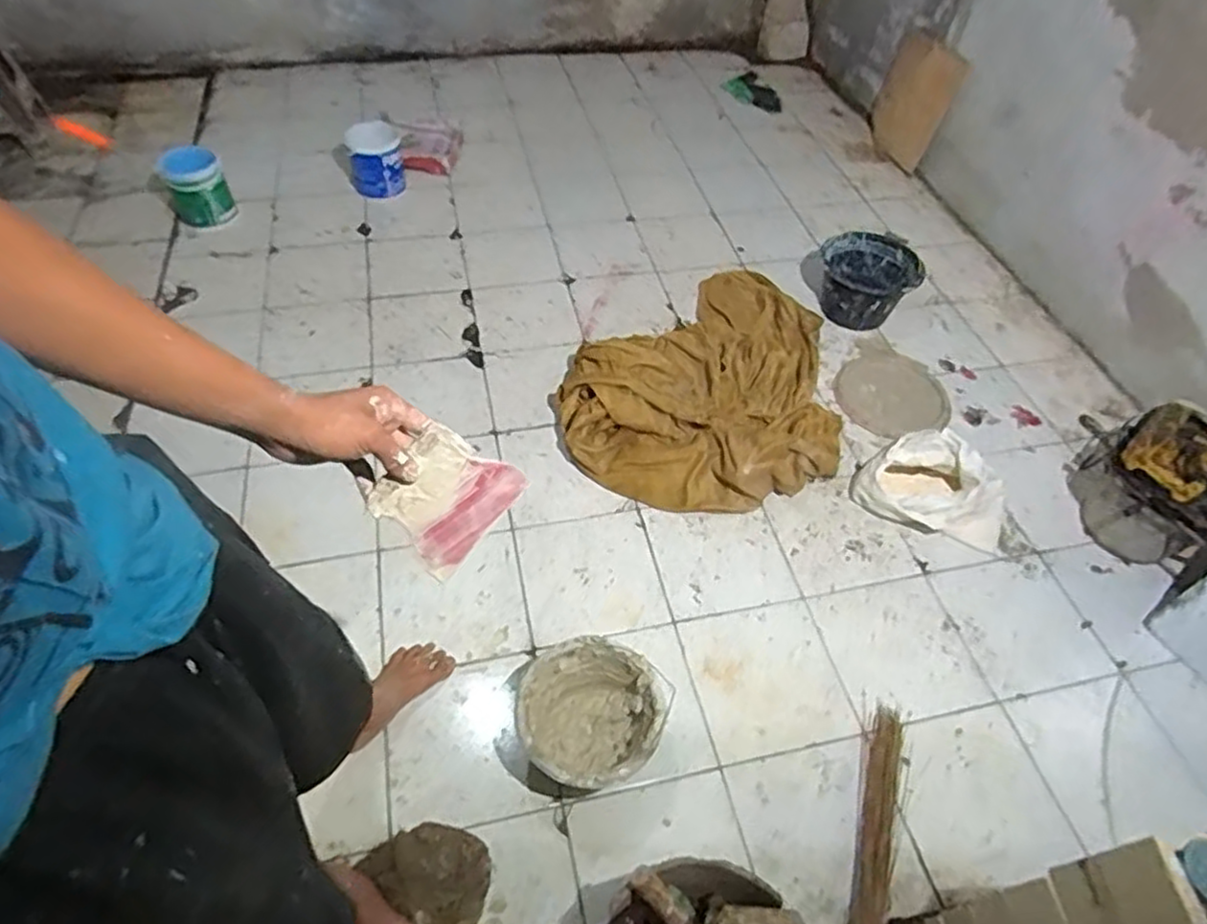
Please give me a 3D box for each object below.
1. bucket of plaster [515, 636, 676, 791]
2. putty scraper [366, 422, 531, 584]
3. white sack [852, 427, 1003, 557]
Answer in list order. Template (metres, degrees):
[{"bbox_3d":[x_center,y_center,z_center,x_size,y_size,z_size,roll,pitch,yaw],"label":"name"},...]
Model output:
[{"bbox_3d":[-0.026,0.471,1.272,0.239,0.174,0.238,2,51,-2],"label":"bucket of plaster"},{"bbox_3d":[-0.145,0.032,0.646,0.115,0.105,0.015,-50,26,-6],"label":"putty scraper"},{"bbox_3d":[0.796,0.055,1.685,0.366,0.144,0.242,17,52,10],"label":"white sack"}]

